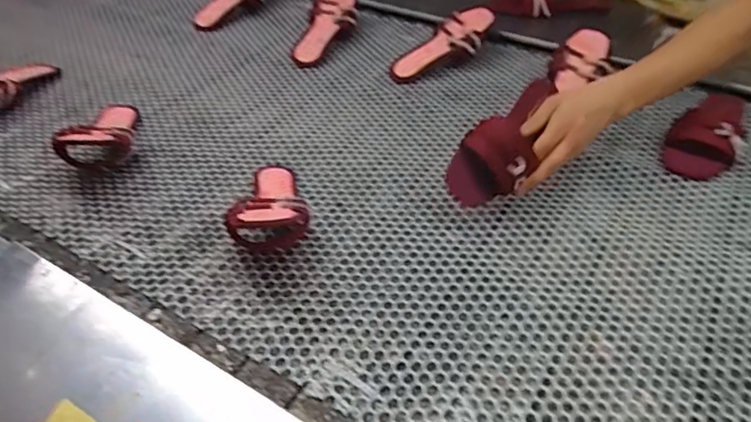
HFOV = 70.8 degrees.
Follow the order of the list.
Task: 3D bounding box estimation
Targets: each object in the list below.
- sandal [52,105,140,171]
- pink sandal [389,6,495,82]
[{"bbox_3d":[-0.418,-0.126,0.815,0.089,0.068,0.235,-10,31,-11],"label":"sandal"},{"bbox_3d":[0.132,-0.310,0.980,0.235,0.043,0.090,-36,52,-13],"label":"pink sandal"}]

